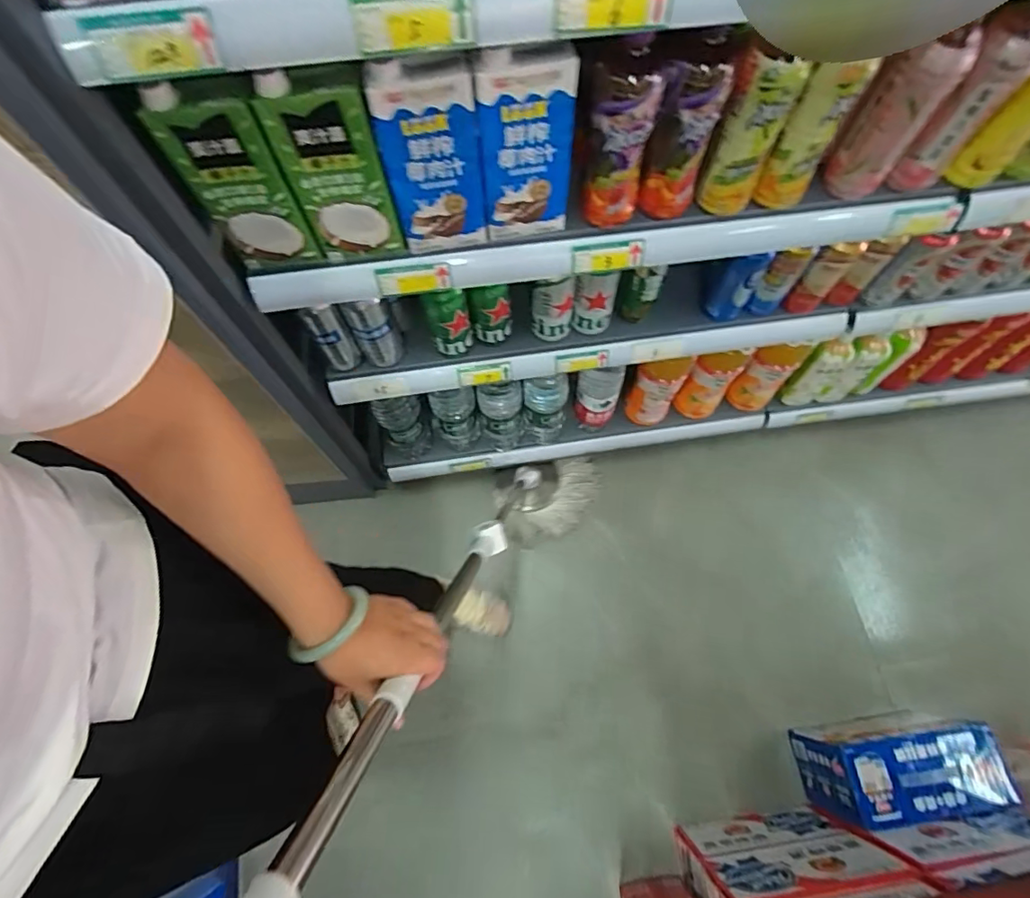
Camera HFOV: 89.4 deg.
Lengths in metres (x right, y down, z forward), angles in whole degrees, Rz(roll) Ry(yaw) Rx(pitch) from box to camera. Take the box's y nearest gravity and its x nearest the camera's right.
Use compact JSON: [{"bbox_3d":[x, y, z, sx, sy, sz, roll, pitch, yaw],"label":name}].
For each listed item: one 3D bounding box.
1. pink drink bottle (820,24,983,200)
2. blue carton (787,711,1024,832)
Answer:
[{"bbox_3d":[0.414,-0.367,0.571,0.068,0.182,0.059,34,74,13],"label":"pink drink bottle"},{"bbox_3d":[0.731,0.604,1.006,0.292,0.206,0.147,-7,69,-1],"label":"blue carton"}]

